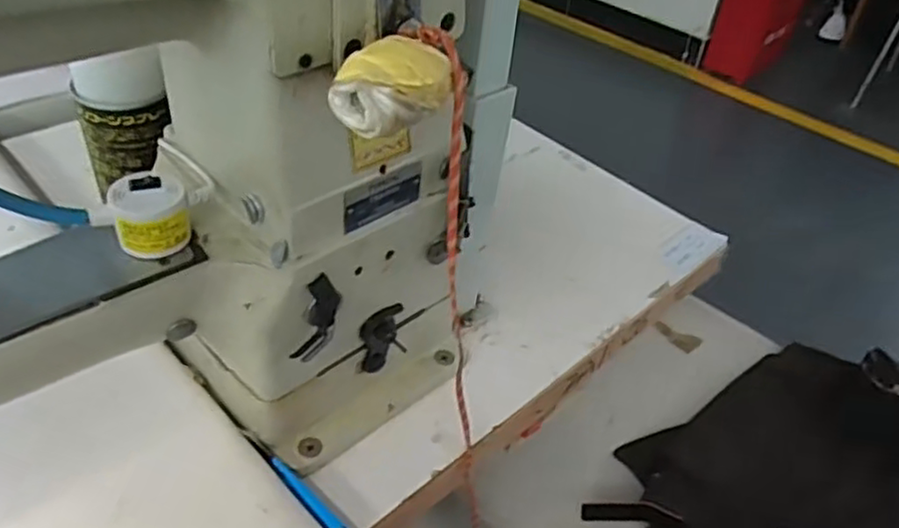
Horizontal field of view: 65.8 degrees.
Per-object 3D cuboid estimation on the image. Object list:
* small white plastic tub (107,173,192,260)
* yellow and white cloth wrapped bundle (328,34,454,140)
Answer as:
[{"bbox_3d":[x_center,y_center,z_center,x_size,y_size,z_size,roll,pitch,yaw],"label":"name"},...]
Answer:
[{"bbox_3d":[-0.152,-0.025,0.356,0.034,0.034,0.031,-14,45,-22],"label":"small white plastic tub"},{"bbox_3d":[-0.020,-0.074,0.282,0.035,0.025,0.055,20,43,16],"label":"yellow and white cloth wrapped bundle"}]

